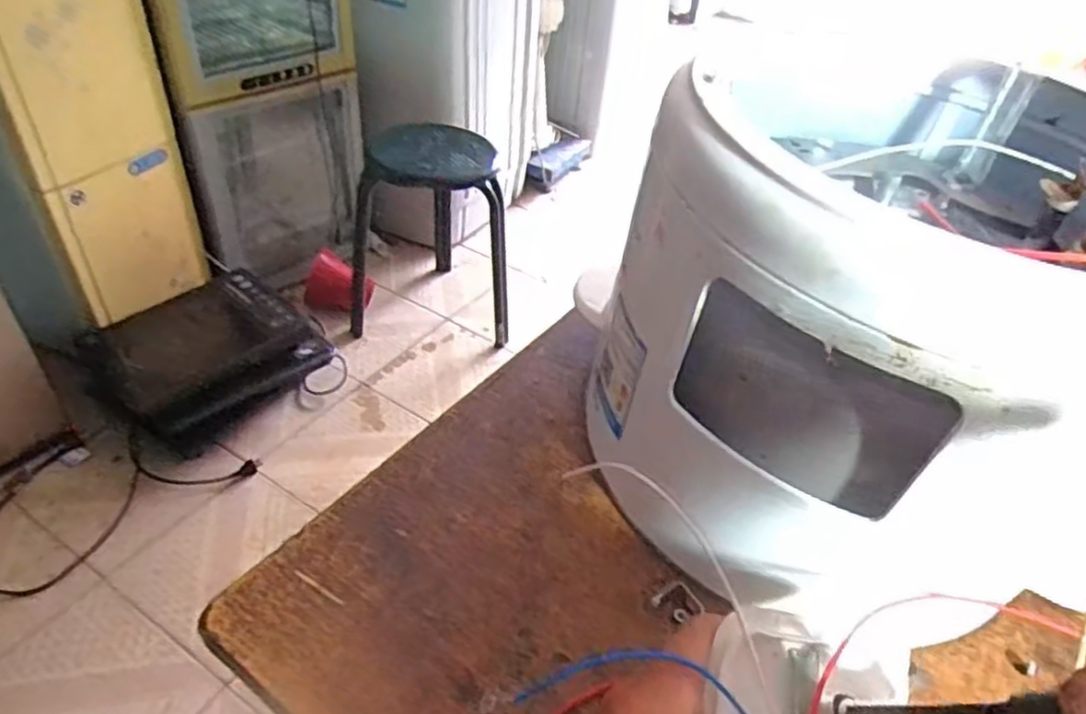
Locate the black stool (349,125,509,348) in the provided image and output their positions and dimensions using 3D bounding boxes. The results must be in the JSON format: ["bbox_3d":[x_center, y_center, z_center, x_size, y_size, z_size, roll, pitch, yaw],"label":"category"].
[{"bbox_3d":[-0.251,-0.292,1.550,0.337,0.395,0.310,0,42,-8],"label":"black stool"}]

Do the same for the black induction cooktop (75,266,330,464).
[{"bbox_3d":[-0.574,-0.001,1.245,0.215,0.169,0.347,26,45,20],"label":"black induction cooktop"}]

